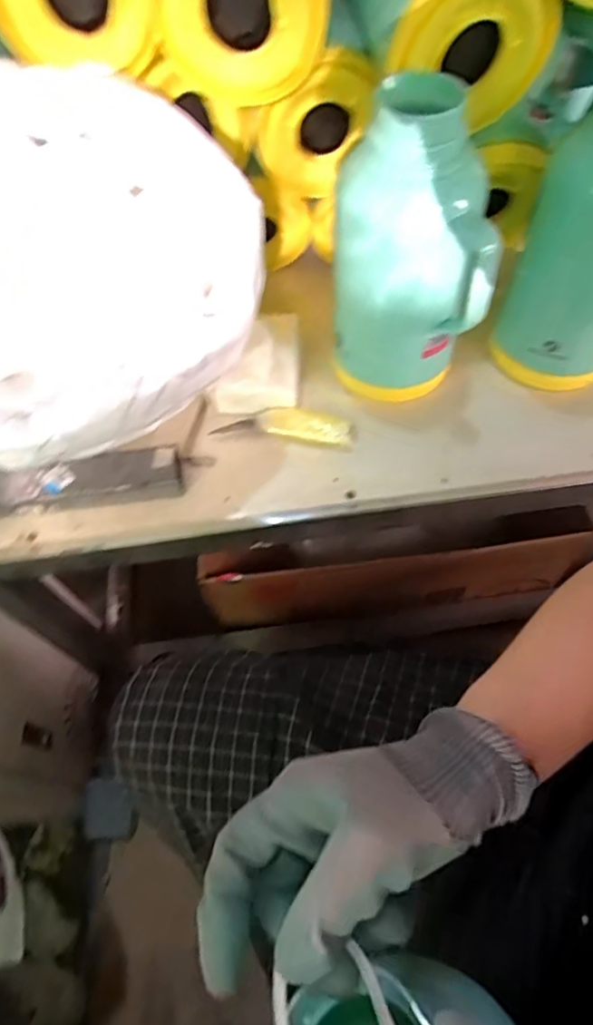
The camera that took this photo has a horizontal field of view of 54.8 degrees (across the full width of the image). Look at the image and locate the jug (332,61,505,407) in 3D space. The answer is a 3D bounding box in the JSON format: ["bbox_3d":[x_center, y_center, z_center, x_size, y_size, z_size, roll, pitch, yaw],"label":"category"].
[{"bbox_3d":[0.107,-0.227,0.537,0.133,0.264,0.117,4,61,7],"label":"jug"}]

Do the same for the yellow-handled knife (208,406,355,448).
[{"bbox_3d":[-0.013,-0.093,0.610,0.147,0.010,0.040,5,61,7],"label":"yellow-handled knife"}]

